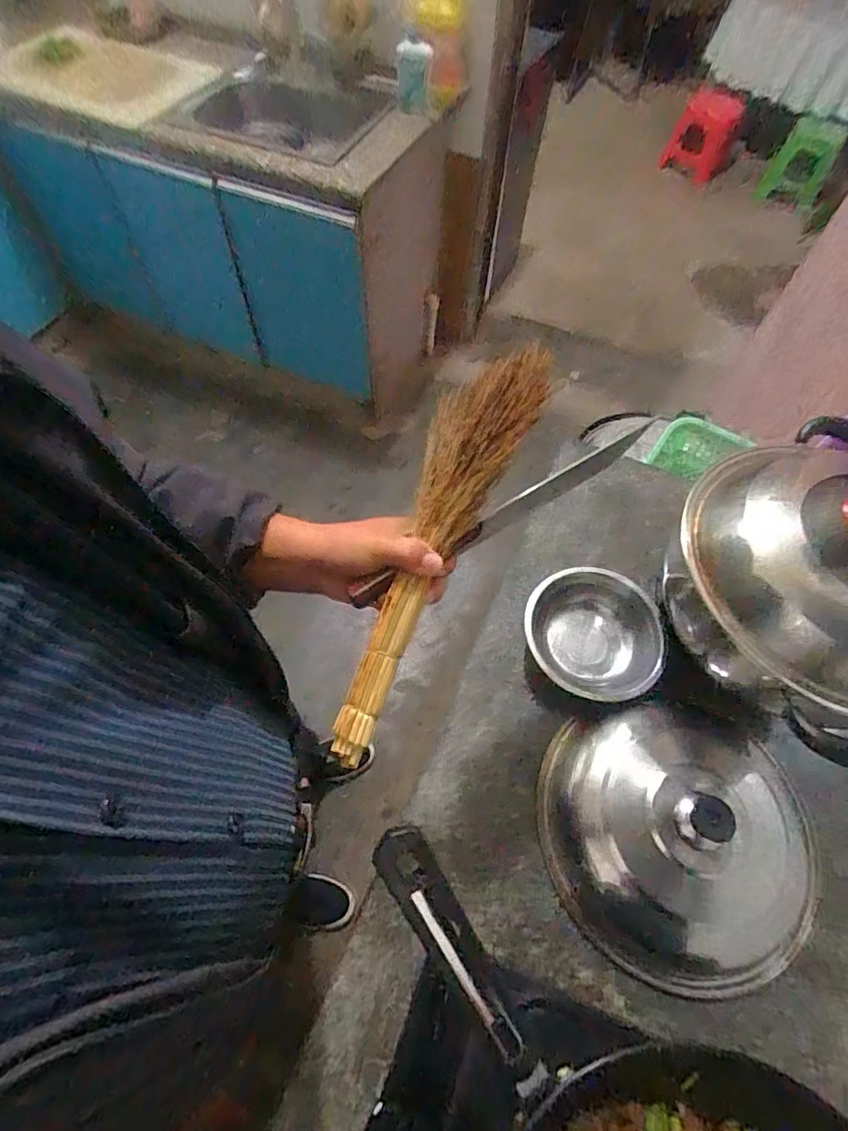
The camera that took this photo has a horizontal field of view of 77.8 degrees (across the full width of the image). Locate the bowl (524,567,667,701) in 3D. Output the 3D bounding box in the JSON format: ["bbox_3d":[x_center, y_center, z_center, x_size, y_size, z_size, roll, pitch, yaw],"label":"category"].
[{"bbox_3d":[0.225,0.094,0.707,0.167,0.058,0.174,0,61,0],"label":"bowl"}]

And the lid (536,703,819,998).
[{"bbox_3d":[0.279,0.299,0.584,0.278,0.078,0.274,0,61,0],"label":"lid"}]

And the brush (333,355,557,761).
[{"bbox_3d":[0.009,-0.022,0.414,0.072,0.029,0.355,22,80,11],"label":"brush"}]

